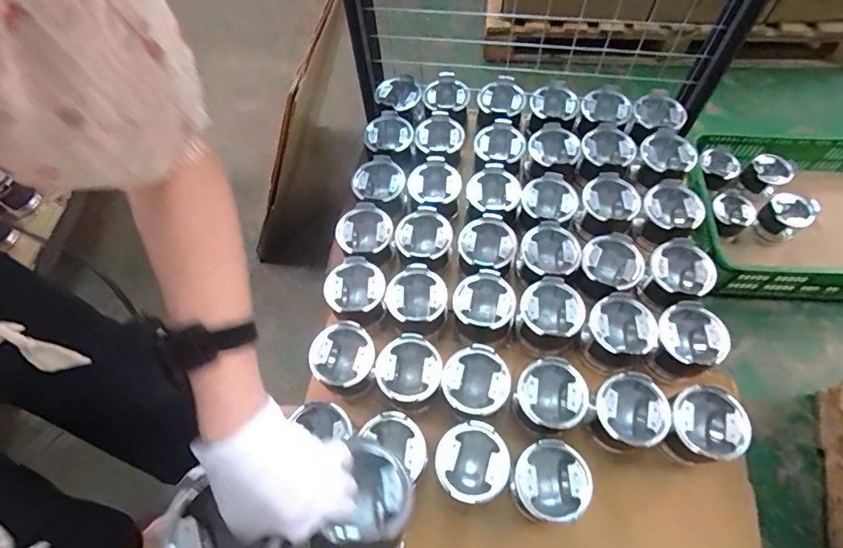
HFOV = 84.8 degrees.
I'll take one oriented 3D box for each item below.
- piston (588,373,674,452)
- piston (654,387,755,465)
[{"bbox_3d":[0.299,0.208,0.682,0.105,0.088,0.097,-1,62,2],"label":"piston"},{"bbox_3d":[0.402,0.228,0.680,0.105,0.101,0.096,-1,62,2],"label":"piston"}]

